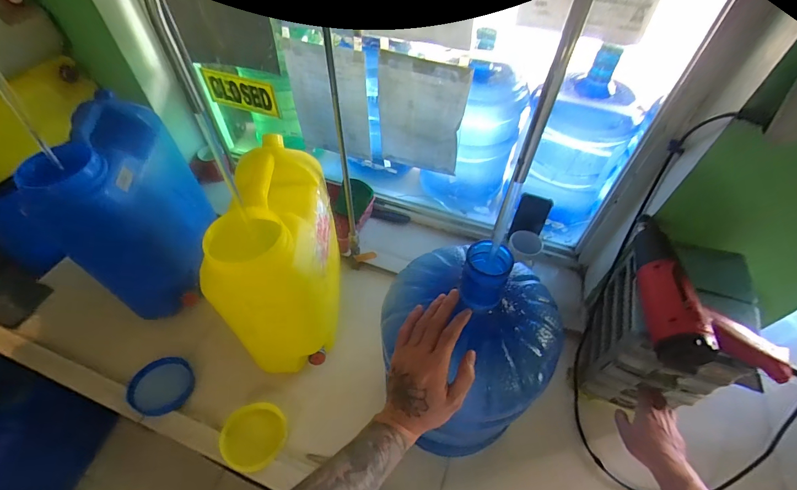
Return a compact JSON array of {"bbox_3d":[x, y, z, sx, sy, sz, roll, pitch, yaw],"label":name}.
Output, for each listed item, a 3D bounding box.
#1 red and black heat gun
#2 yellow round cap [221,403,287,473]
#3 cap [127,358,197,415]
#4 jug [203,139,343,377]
[{"bbox_3d":[0.481,0.070,0.596,0.189,0.095,0.267,11,53,8],"label":"red and black heat gun"},{"bbox_3d":[-0.287,0.373,0.737,0.111,0.033,0.116,1,52,-1],"label":"yellow round cap"},{"bbox_3d":[-0.500,0.296,0.792,0.116,0.025,0.116,2,64,-5],"label":"cap"},{"bbox_3d":[-0.212,0.031,0.730,0.160,0.377,0.290,-1,52,-1],"label":"jug"}]

